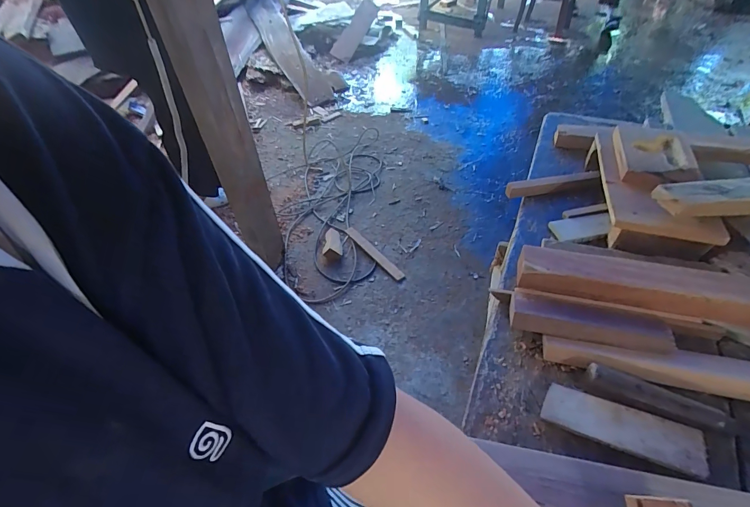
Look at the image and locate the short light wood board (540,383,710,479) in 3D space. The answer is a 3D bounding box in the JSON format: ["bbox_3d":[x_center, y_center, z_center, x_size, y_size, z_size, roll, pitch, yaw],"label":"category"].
[{"bbox_3d":[0.263,0.186,0.399,0.151,0.012,0.049,16,50,17],"label":"short light wood board"}]

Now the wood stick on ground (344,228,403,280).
[{"bbox_3d":[-0.004,-0.006,1.520,0.046,0.017,0.349,-30,54,-24],"label":"wood stick on ground"}]

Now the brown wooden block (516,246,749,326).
[{"bbox_3d":[0.345,0.041,0.498,0.294,0.055,0.060,10,49,11],"label":"brown wooden block"}]

